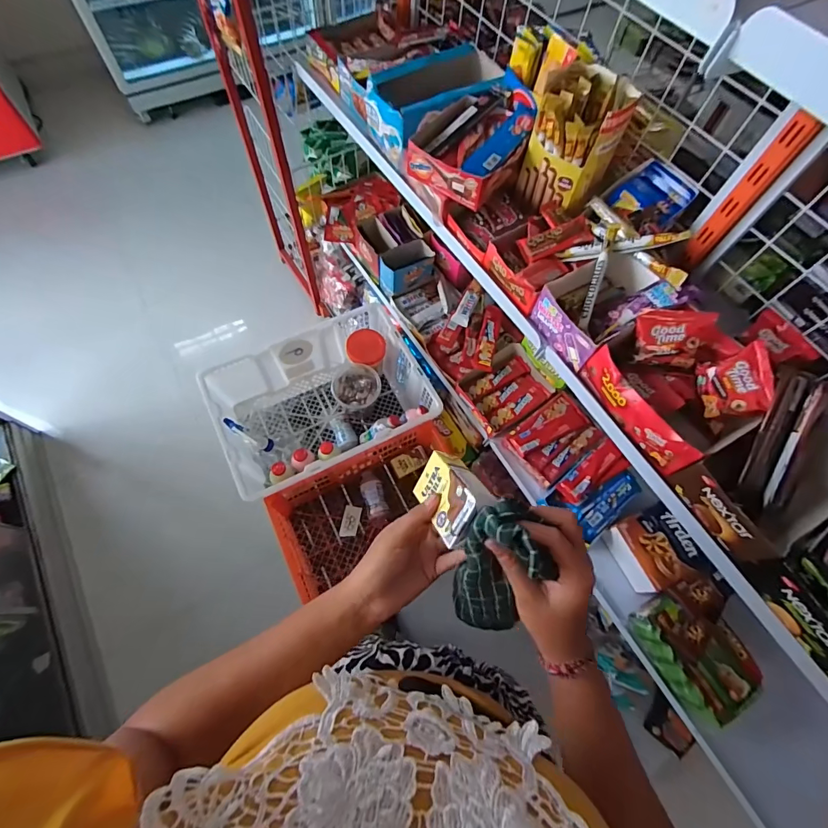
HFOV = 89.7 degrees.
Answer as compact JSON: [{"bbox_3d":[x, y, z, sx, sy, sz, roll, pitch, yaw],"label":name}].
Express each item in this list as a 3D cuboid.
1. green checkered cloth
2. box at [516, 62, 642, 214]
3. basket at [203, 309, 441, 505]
[{"bbox_3d":[0.073,0.142,0.356,0.071,0.149,0.050,4,32,-1],"label":"green checkered cloth"},{"bbox_3d":[0.243,-0.411,0.664,0.094,0.200,0.121,-35,71,-17],"label":"box"},{"bbox_3d":[-0.221,-0.028,1.024,0.468,0.180,0.342,-26,69,-14],"label":"basket"}]

